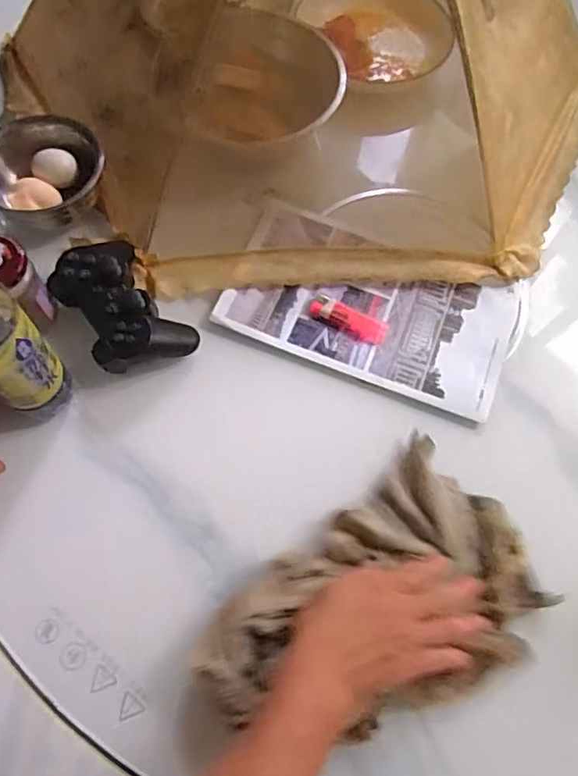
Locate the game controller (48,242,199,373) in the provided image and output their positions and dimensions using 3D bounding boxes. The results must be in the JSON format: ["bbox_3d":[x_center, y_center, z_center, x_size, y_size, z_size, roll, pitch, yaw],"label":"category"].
[{"bbox_3d":[-0.164,-0.080,0.552,0.094,0.052,0.145,-34,71,-16],"label":"game controller"}]

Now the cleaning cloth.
[{"bbox_3d":[0.079,0.180,0.444,0.263,0.041,0.175,-37,72,-19],"label":"cleaning cloth"}]

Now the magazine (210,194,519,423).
[{"bbox_3d":[0.082,-0.088,0.587,0.284,0.012,0.165,21,66,8],"label":"magazine"}]

